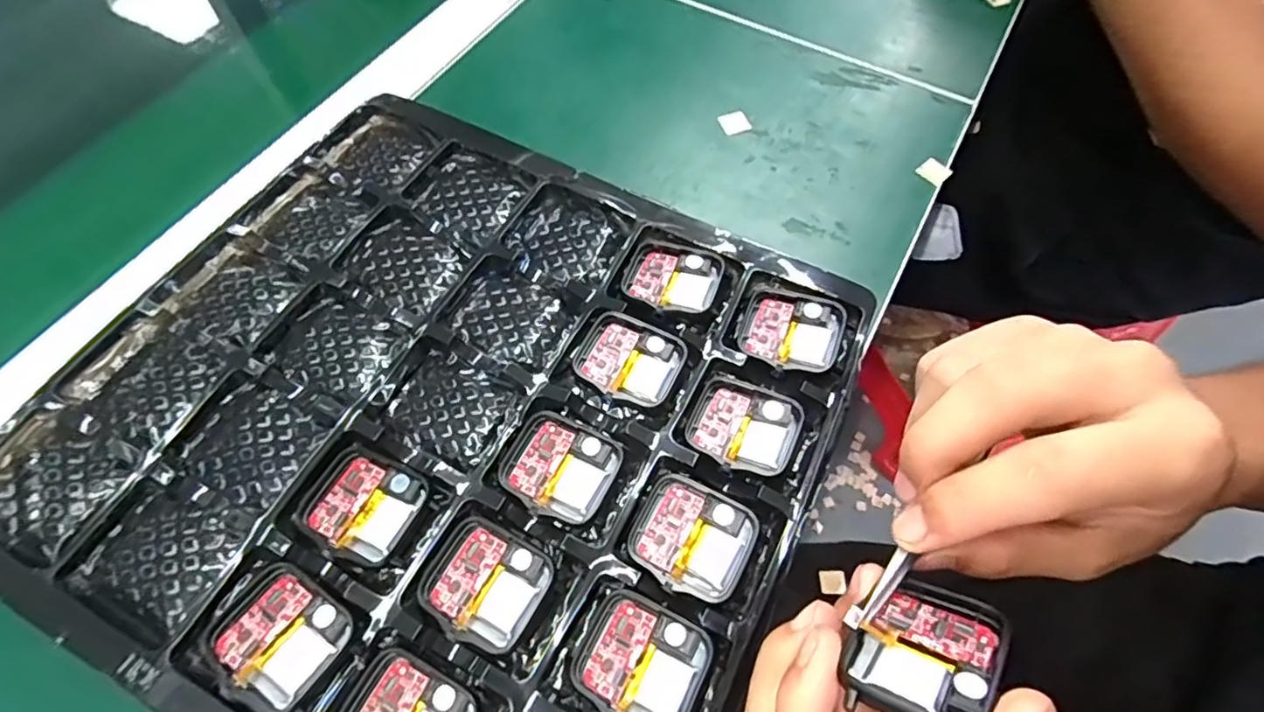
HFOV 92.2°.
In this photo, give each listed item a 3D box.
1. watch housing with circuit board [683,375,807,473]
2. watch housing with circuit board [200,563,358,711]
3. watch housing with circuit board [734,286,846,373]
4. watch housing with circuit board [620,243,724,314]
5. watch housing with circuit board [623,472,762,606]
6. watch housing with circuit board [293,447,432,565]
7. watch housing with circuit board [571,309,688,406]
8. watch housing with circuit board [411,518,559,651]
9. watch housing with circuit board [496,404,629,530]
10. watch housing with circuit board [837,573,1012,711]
[{"bbox_3d":[0.045,0.029,0.246,0.042,0.010,0.038,26,65,10],"label":"watch housing with circuit board"},{"bbox_3d":[-0.119,0.094,0.207,0.040,0.005,0.036,30,65,15],"label":"watch housing with circuit board"},{"bbox_3d":[0.070,-0.012,0.268,0.042,0.006,0.037,20,71,18],"label":"watch housing with circuit board"},{"bbox_3d":[0.018,-0.035,0.278,0.042,0.006,0.035,14,60,12],"label":"watch housing with circuit board"},{"bbox_3d":[0.022,0.066,0.222,0.042,0.007,0.036,27,65,14],"label":"watch housing with circuit board"},{"bbox_3d":[-0.102,0.055,0.230,0.042,0.005,0.037,27,65,14],"label":"watch housing with circuit board"},{"bbox_3d":[-0.001,0.001,0.258,0.042,0.005,0.036,27,65,14],"label":"watch housing with circuit board"},{"bbox_3d":[-0.053,0.081,0.218,0.042,0.005,0.037,26,64,13],"label":"watch housing with circuit board"},{"bbox_3d":[-0.028,0.043,0.238,0.042,0.005,0.038,25,64,13],"label":"watch housing with circuit board"},{"bbox_3d":[0.081,0.081,0.165,0.045,0.008,0.034,-28,29,-37],"label":"watch housing with circuit board"}]

